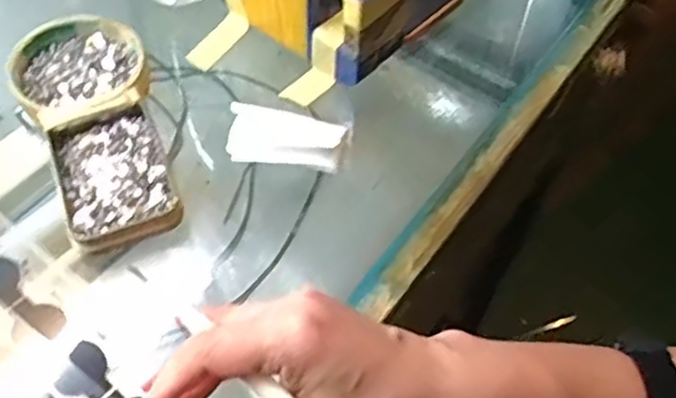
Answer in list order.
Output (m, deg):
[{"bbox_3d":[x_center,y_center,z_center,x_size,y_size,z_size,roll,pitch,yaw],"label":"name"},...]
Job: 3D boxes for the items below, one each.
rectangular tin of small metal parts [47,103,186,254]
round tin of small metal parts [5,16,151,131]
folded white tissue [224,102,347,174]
[{"bbox_3d":[-0.128,-0.014,0.387,0.059,0.011,0.090,-20,60,-14],"label":"rectangular tin of small metal parts"},{"bbox_3d":[-0.163,-0.081,0.428,0.081,0.015,0.089,0,57,-1],"label":"round tin of small metal parts"},{"bbox_3d":[-0.031,-0.038,0.407,0.067,0.019,0.034,9,58,5],"label":"folded white tissue"}]

